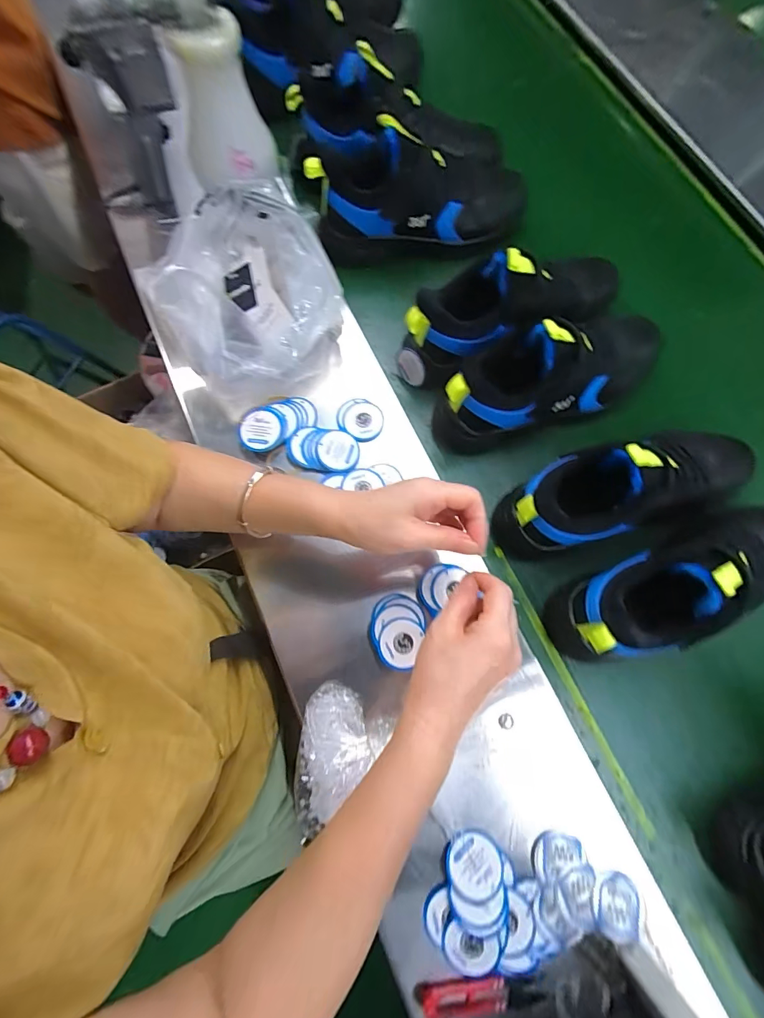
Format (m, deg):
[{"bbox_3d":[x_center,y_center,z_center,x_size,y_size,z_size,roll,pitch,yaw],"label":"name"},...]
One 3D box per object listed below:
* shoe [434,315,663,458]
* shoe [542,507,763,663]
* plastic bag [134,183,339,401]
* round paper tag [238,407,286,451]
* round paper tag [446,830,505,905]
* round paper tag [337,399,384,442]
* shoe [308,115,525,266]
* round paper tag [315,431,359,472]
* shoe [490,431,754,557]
[{"bbox_3d":[0.205,-0.162,0.466,0.291,0.122,0.122,-17,76,-3],"label":"shoe"},{"bbox_3d":[0.315,0.068,0.405,0.282,0.146,0.088,-21,76,-4],"label":"shoe"},{"bbox_3d":[-0.150,-0.240,0.477,0.194,0.093,0.213,-30,77,-6],"label":"plastic bag"},{"bbox_3d":[-0.137,-0.090,0.478,0.049,0.011,0.051,0,83,0],"label":"round paper tag"},{"bbox_3d":[0.084,0.318,0.372,0.051,0.006,0.048,8,59,-1],"label":"round paper tag"},{"bbox_3d":[-0.026,-0.106,0.498,0.054,0.008,0.047,32,78,8],"label":"round paper tag"},{"bbox_3d":[0.050,-0.427,0.548,0.279,0.118,0.128,-4,76,0],"label":"shoe"},{"bbox_3d":[-0.050,-0.067,0.476,0.047,0.007,0.047,2,82,-16],"label":"round paper tag"},{"bbox_3d":[0.266,-0.024,0.434,0.292,0.120,0.103,-13,76,-2],"label":"shoe"}]

